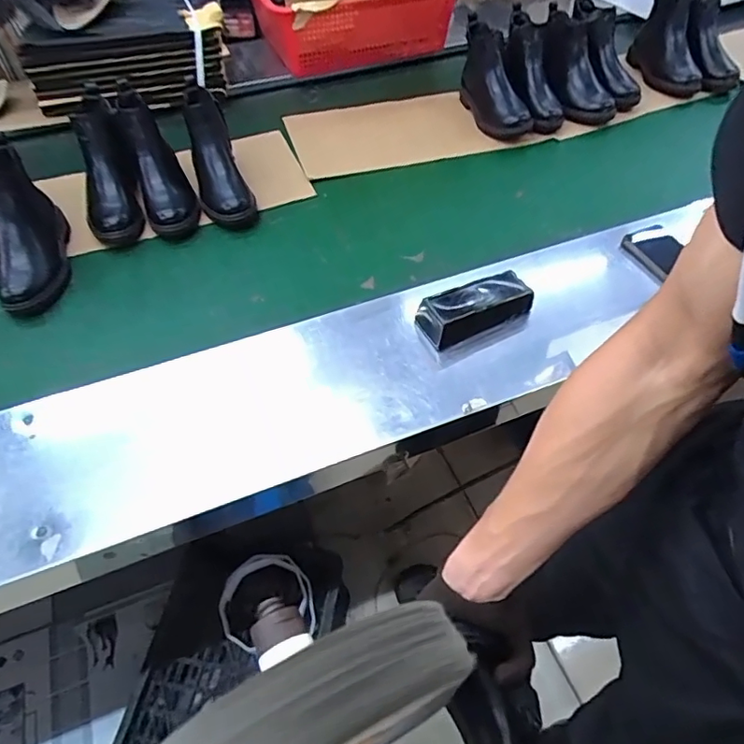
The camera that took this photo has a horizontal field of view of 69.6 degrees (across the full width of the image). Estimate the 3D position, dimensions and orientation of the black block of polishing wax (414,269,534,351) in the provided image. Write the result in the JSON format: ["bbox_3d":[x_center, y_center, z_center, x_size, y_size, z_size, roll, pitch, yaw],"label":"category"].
[{"bbox_3d":[0.141,-0.089,0.748,0.161,0.052,0.063,-20,54,-13],"label":"black block of polishing wax"}]

